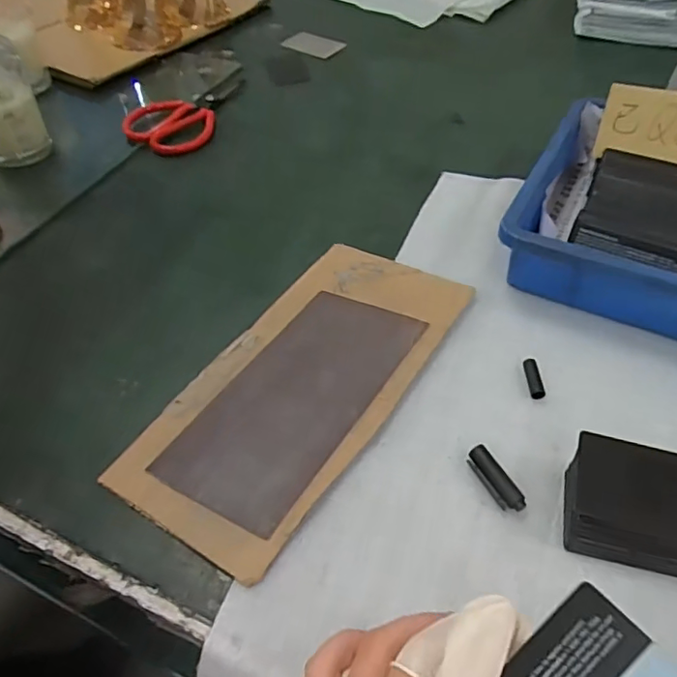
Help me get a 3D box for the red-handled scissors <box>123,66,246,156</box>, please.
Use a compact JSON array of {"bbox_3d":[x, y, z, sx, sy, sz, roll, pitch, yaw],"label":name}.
[{"bbox_3d":[-0.162,-0.281,0.681,0.098,0.017,0.191,31,58,27],"label":"red-handled scissors"}]

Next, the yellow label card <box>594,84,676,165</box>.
[{"bbox_3d":[0.279,-0.184,0.489,0.092,0.058,0.005,16,18,21],"label":"yellow label card"}]

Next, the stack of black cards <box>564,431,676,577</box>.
[{"bbox_3d":[0.177,0.096,0.318,0.089,0.042,0.061,11,52,13],"label":"stack of black cards"}]

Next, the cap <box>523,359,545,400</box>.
[{"bbox_3d":[0.140,0.029,0.402,0.010,0.007,0.031,-2,50,2],"label":"cap"}]

